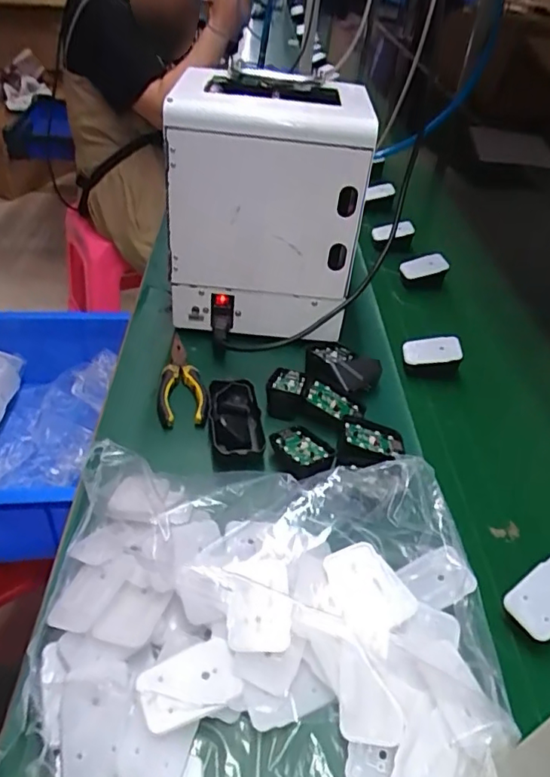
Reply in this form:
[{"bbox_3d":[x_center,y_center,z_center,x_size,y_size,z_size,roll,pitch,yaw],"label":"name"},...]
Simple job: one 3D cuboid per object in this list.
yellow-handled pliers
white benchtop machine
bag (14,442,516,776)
[{"bbox_3d":[-0.109,-0.011,0.628,0.052,0.015,0.150,-6,44,-13],"label":"yellow-handled pliers"},{"bbox_3d":[-0.007,-0.210,0.660,0.212,0.259,0.170,9,42,3],"label":"white benchtop machine"},{"bbox_3d":[-0.006,0.167,0.401,0.327,0.065,0.286,5,42,-1],"label":"bag"}]

